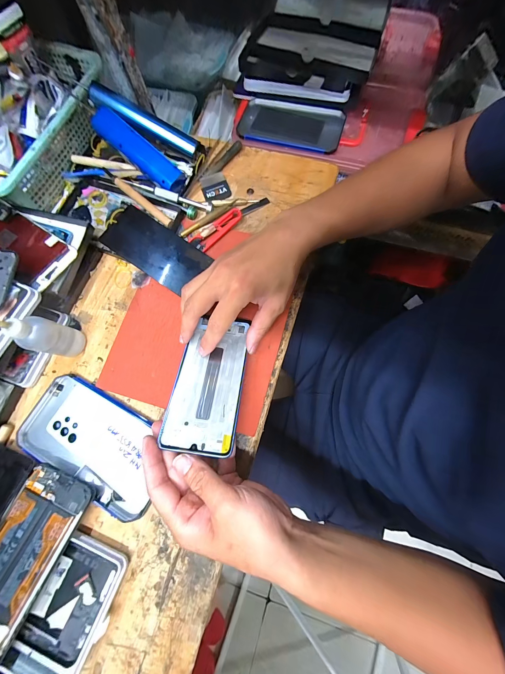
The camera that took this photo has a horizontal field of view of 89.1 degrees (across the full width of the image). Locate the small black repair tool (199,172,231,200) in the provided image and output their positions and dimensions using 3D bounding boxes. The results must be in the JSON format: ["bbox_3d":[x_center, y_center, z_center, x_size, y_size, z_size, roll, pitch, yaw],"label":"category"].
[{"bbox_3d":[-0.056,-0.224,0.381,0.039,0.007,0.047,-19,75,-3],"label":"small black repair tool"}]

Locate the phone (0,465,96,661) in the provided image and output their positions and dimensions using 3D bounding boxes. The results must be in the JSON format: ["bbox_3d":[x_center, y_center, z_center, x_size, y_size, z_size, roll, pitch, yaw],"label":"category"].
[{"bbox_3d":[-0.223,0.212,0.242,0.070,0.005,0.152,17,65,7],"label":"phone"}]

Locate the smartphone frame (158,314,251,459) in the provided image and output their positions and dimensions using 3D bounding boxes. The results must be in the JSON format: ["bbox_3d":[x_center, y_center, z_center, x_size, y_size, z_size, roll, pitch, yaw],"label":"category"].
[{"bbox_3d":[-0.047,0.044,0.282,0.071,0.004,0.152,7,59,3],"label":"smartphone frame"}]

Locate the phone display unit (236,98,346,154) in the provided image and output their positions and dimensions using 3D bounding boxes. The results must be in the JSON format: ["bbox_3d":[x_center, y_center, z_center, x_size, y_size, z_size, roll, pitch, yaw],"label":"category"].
[{"bbox_3d":[0.064,-0.365,0.445,0.176,0.016,0.093,16,76,5],"label":"phone display unit"}]

